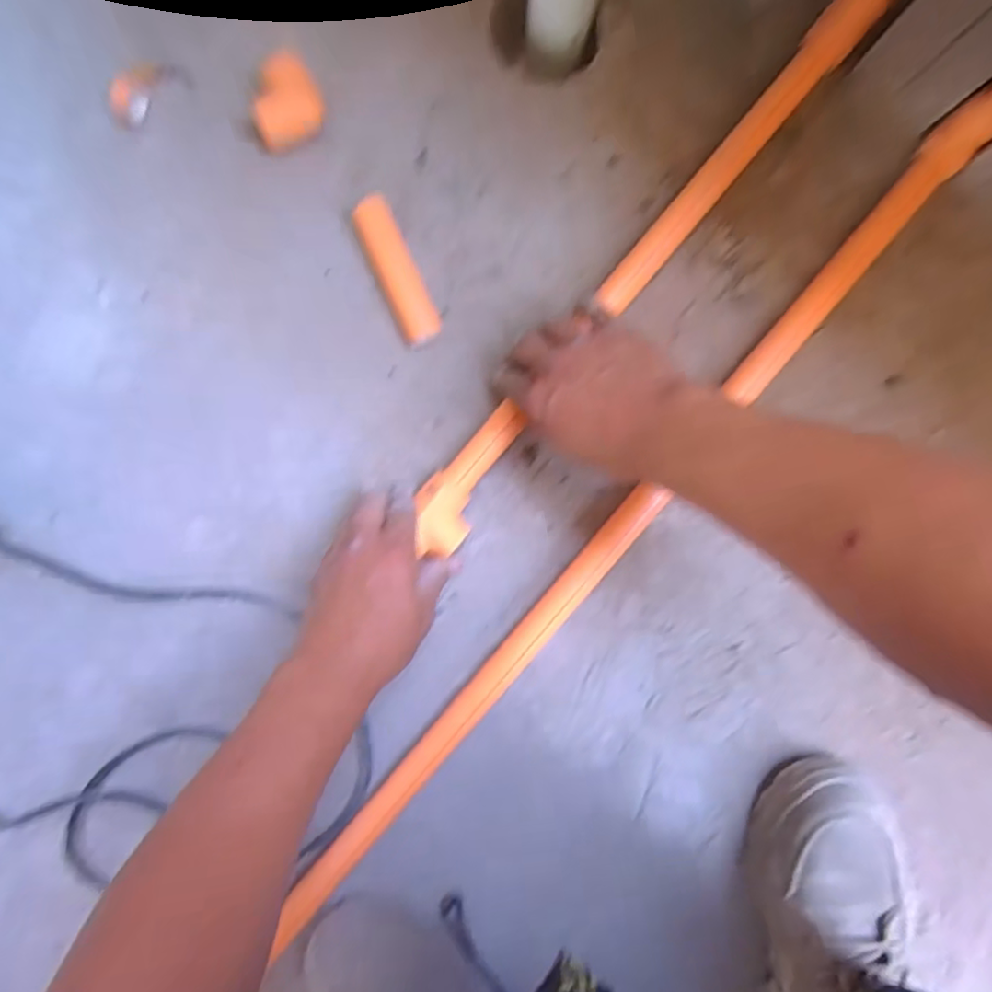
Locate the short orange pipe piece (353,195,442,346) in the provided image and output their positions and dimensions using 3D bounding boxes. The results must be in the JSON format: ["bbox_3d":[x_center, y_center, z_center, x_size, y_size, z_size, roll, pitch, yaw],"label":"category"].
[{"bbox_3d":[-0.075,-0.171,0.472,0.031,0.024,0.107,-24,91,0],"label":"short orange pipe piece"}]

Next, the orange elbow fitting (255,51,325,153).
[{"bbox_3d":[-0.158,-0.292,0.459,0.052,0.032,0.049,-30,91,0],"label":"orange elbow fitting"}]

